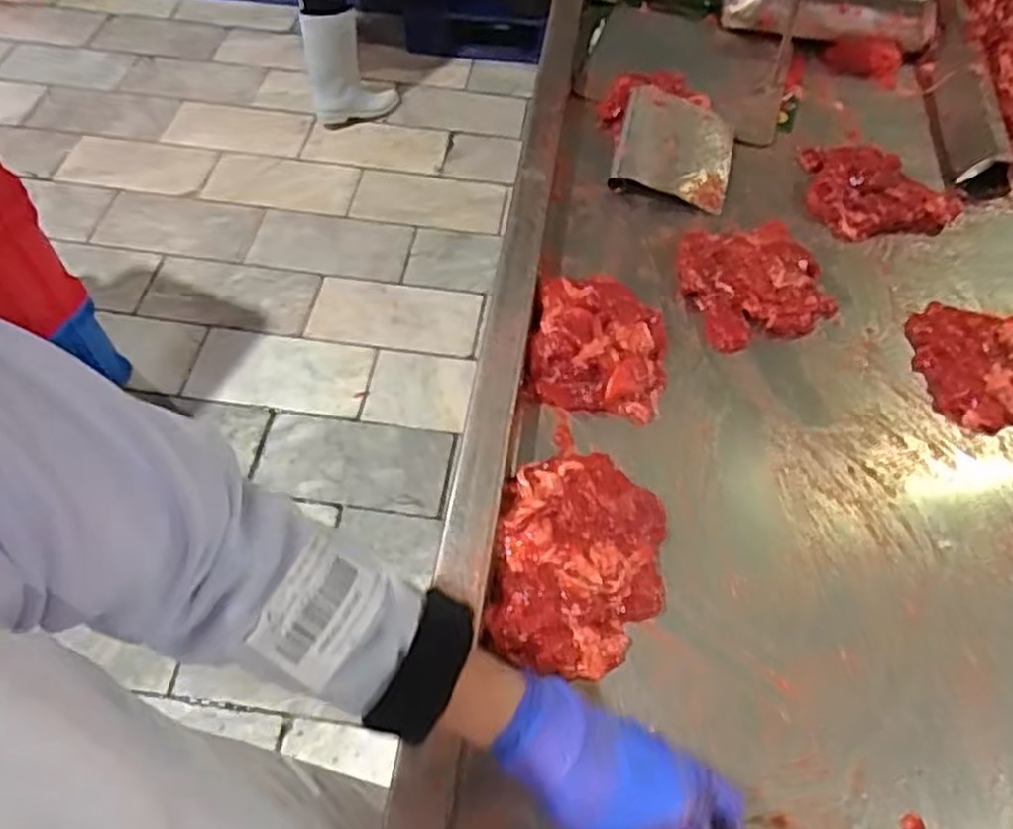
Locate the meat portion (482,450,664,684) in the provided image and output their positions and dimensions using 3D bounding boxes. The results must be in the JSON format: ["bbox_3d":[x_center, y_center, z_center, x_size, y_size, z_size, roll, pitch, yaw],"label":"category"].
[{"bbox_3d":[0.058,0.110,0.602,0.132,0.038,0.189,7,56,3],"label":"meat portion"}]

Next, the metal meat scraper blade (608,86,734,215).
[{"bbox_3d":[0.193,-0.303,0.867,0.130,0.019,0.151,18,65,-6],"label":"metal meat scraper blade"}]

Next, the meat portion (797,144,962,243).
[{"bbox_3d":[0.415,-0.244,0.842,0.173,0.048,0.105,15,57,9],"label":"meat portion"}]

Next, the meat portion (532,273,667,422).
[{"bbox_3d":[0.087,-0.067,0.710,0.119,0.036,0.144,5,56,2],"label":"meat portion"}]

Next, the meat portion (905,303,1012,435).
[{"bbox_3d":[0.485,-0.046,0.736,0.179,0.034,0.142,11,56,6],"label":"meat portion"}]

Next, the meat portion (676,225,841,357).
[{"bbox_3d":[0.246,-0.140,0.772,0.138,0.034,0.140,-14,57,-11],"label":"meat portion"}]

